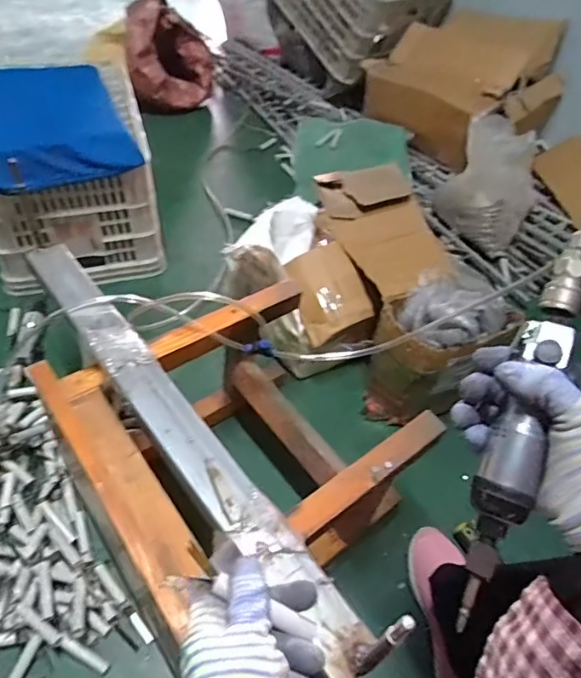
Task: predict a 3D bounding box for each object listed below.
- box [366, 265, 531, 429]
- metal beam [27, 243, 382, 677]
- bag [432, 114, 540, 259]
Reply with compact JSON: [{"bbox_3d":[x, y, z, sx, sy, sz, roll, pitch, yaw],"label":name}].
[{"bbox_3d":[0.259,0.016,0.956,0.224,0.246,0.171,-30,58,-29],"label":"box"},{"bbox_3d":[-0.154,0.082,0.625,0.061,0.021,0.687,-29,58,-28],"label":"metal beam"},{"bbox_3d":[0.506,-0.400,1.319,0.227,0.257,0.183,28,51,17],"label":"bag"}]

